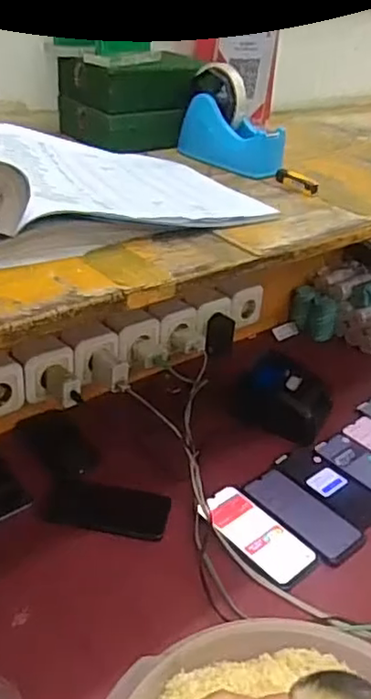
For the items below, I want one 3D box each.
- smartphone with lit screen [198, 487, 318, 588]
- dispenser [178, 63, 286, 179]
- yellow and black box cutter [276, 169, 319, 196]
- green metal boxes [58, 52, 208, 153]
[{"bbox_3d":[0.092,0.242,0.815,0.074,0.014,0.157,-23,41,-37],"label":"smartphone with lit screen"},{"bbox_3d":[0.059,-0.283,0.762,0.052,0.107,0.139,-19,38,-33],"label":"dispenser"},{"bbox_3d":[0.131,-0.196,0.725,0.020,0.016,0.061,-17,37,-32],"label":"yellow and black box cutter"},{"bbox_3d":[-0.074,-0.325,0.803,0.138,0.096,0.114,-17,37,-31],"label":"green metal boxes"}]

